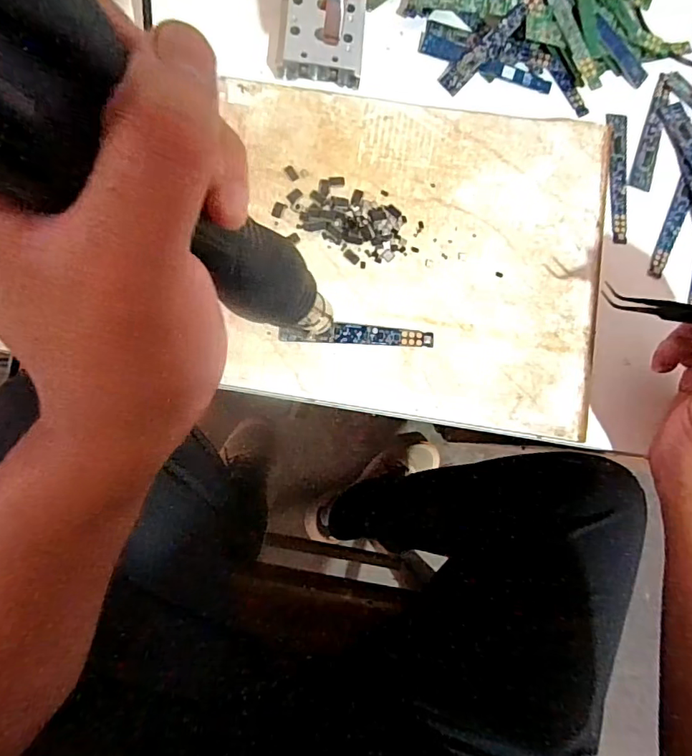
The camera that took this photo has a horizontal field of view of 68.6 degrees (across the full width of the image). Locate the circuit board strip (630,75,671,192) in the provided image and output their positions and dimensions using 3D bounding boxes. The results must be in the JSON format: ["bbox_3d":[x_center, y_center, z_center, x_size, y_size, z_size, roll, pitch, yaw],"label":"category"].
[{"bbox_3d":[0.234,-0.188,0.386,0.014,0.005,0.097,20,80,-2],"label":"circuit board strip"}]

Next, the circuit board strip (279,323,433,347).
[{"bbox_3d":[0.008,-0.029,0.332,0.099,0.005,0.013,1,82,-5],"label":"circuit board strip"}]

